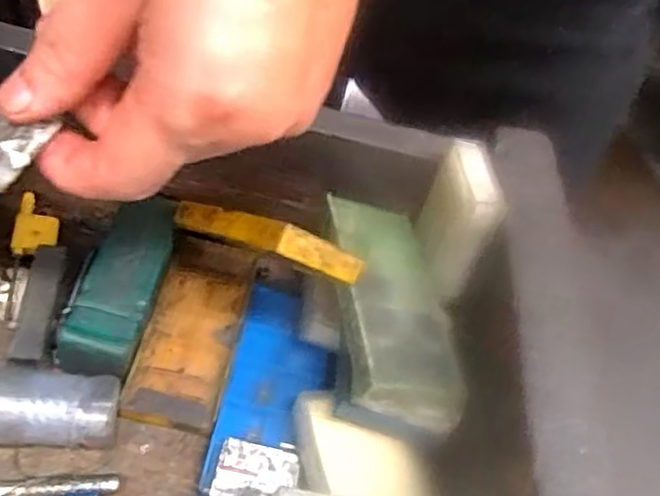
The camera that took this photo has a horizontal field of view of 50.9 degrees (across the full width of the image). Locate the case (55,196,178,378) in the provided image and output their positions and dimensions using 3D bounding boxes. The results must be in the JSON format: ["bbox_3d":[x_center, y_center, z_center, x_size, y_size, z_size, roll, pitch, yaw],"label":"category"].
[{"bbox_3d":[-0.086,0.015,0.287,0.027,0.021,0.083,6,47,4],"label":"case"}]

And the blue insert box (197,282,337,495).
[{"bbox_3d":[-0.022,0.059,0.285,0.041,0.012,0.094,7,47,5],"label":"blue insert box"}]

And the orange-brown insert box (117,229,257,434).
[{"bbox_3d":[-0.059,0.032,0.301,0.038,0.012,0.096,4,47,2],"label":"orange-brown insert box"}]

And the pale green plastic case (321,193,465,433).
[{"bbox_3d":[0.021,0.022,0.272,0.047,0.018,0.094,14,45,-28],"label":"pale green plastic case"}]

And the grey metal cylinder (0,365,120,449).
[{"bbox_3d":[-0.107,0.059,0.253,0.055,0.020,0.027,9,44,-20],"label":"grey metal cylinder"}]

